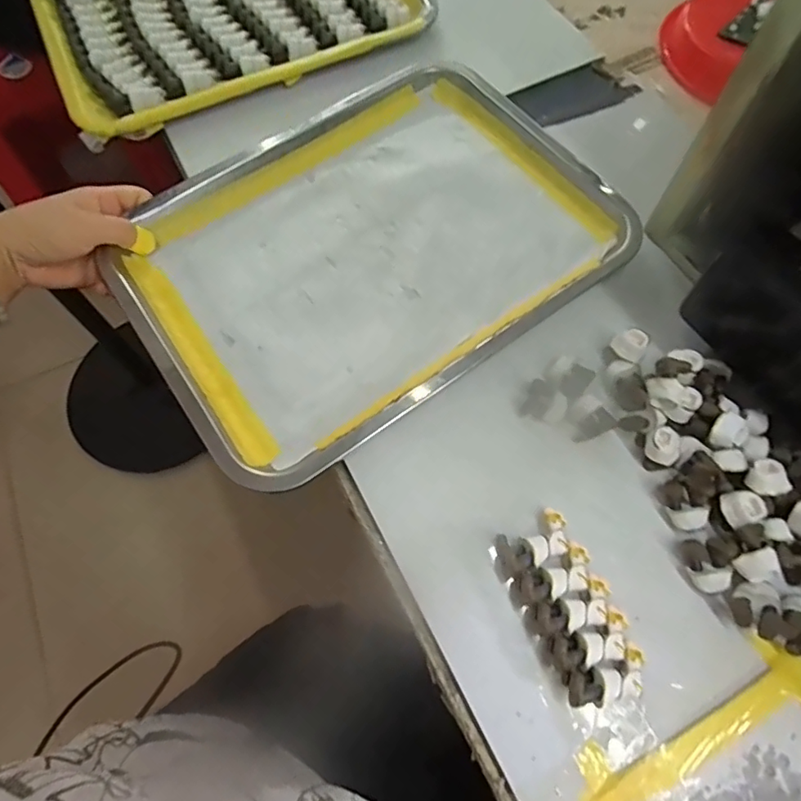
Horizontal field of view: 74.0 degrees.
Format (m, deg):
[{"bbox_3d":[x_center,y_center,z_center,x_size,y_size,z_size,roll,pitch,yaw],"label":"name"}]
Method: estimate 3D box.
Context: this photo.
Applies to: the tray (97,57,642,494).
[{"bbox_3d":[-0.021,-0.124,0.408,0.358,0.022,0.266,-36,70,-12],"label":"tray"}]

